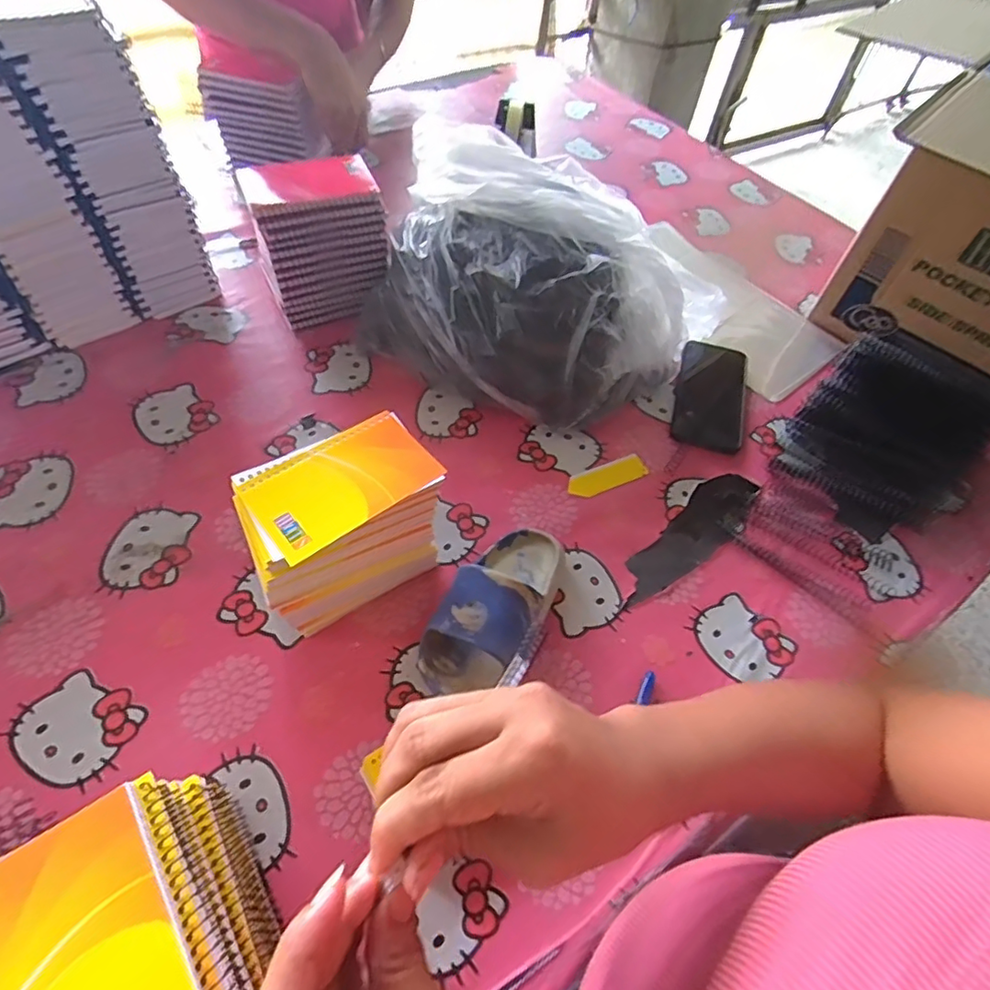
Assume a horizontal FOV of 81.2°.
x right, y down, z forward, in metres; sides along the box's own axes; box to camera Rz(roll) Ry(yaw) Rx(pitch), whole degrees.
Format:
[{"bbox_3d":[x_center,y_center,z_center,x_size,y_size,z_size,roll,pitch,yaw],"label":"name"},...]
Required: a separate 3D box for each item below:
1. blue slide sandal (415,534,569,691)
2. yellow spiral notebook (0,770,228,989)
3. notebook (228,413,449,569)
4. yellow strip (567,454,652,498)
[{"bbox_3d":[0.002,0.088,0.479,0.081,0.072,0.164,20,56,10],"label":"blue slide sandal"},{"bbox_3d":[-0.183,0.212,0.260,0.087,0.014,0.130,-29,62,-22],"label":"yellow spiral notebook"},{"bbox_3d":[-0.113,-0.012,0.422,0.132,0.006,0.082,-31,62,-23],"label":"notebook"},{"bbox_3d":[0.117,-0.020,0.597,0.086,0.006,0.031,-21,59,-18],"label":"yellow strip"}]

